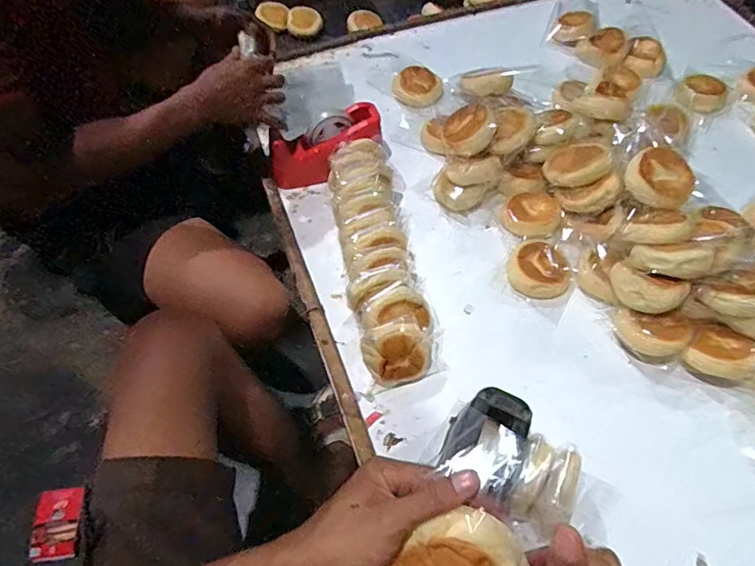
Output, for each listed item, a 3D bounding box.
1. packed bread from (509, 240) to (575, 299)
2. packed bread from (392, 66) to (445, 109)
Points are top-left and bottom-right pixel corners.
[{"bbox_3d":[0.256,-0.020,0.739,0.093,0.026,0.085,0,59,0],"label":"packed bread"},{"bbox_3d":[0.083,-0.403,0.970,0.100,0.033,0.098,-1,59,-1],"label":"packed bread"}]

